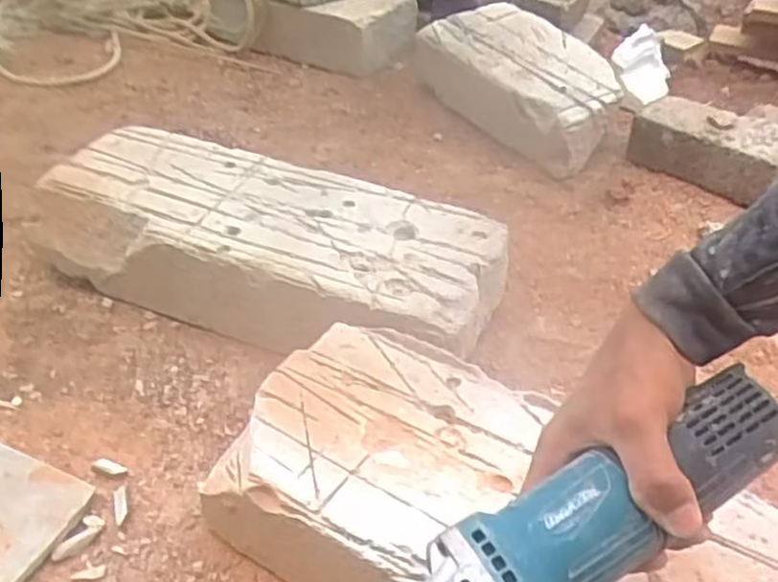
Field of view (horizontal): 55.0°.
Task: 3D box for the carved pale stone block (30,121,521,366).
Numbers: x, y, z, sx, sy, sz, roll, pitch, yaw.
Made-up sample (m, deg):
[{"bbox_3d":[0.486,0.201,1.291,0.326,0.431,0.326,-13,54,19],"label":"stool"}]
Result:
[{"bbox_3d":[-0.125,-0.054,0.788,0.475,0.088,0.206,16,43,15],"label":"carved pale stone block"}]

